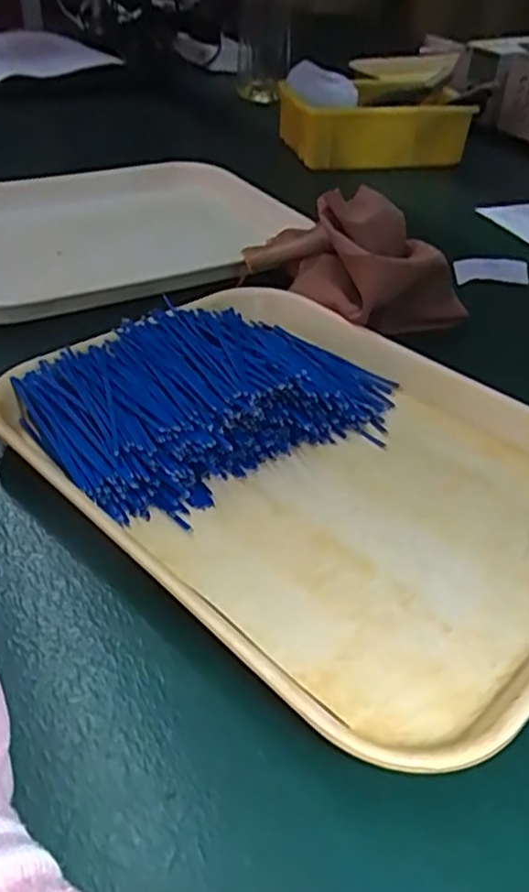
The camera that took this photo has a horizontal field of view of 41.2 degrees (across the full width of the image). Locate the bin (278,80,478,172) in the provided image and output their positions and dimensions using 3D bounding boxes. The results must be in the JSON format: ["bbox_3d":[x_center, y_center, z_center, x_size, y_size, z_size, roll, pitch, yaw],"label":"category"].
[{"bbox_3d":[0.123,-0.348,0.767,0.200,0.072,0.086,-7,40,-12],"label":"bin"}]

